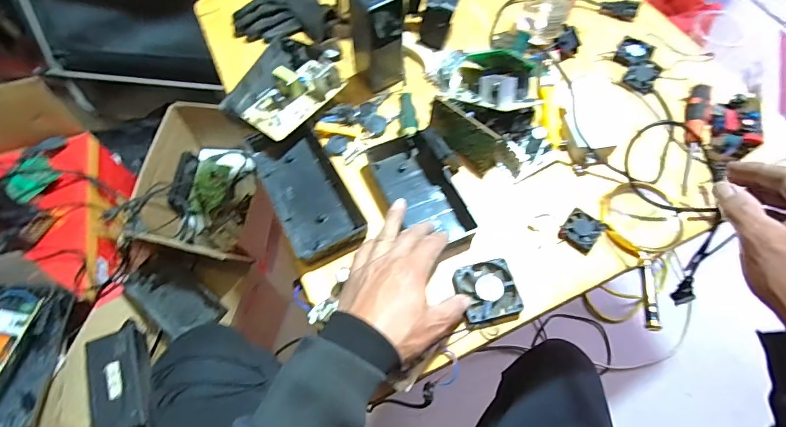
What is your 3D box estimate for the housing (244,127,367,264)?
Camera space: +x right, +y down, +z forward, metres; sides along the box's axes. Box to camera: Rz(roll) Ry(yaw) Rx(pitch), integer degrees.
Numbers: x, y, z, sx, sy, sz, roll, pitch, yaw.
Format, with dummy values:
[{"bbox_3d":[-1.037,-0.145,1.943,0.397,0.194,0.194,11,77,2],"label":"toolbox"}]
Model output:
[{"bbox_3d":[-0.102,-0.030,0.481,0.083,0.028,0.173,-26,66,-13],"label":"housing"}]

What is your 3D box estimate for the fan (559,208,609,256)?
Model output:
[{"bbox_3d":[0.215,0.020,0.469,0.040,0.018,0.042,39,69,18],"label":"fan"}]

